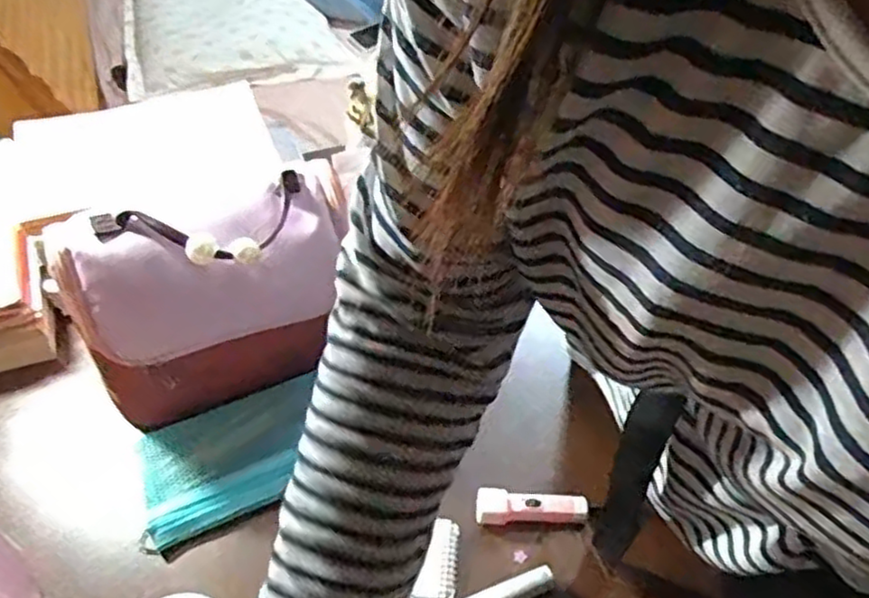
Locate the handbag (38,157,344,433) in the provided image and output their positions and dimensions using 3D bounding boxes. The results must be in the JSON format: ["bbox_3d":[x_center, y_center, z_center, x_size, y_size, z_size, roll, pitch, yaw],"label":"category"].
[{"bbox_3d":[-0.182,0.002,0.627,0.228,0.204,0.088,-20,51,-19],"label":"handbag"}]

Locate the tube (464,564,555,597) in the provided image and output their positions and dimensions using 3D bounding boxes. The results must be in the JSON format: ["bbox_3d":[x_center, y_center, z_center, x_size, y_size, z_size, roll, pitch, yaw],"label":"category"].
[{"bbox_3d":[0.057,0.230,0.558,0.078,0.018,0.017,-17,50,-16],"label":"tube"}]

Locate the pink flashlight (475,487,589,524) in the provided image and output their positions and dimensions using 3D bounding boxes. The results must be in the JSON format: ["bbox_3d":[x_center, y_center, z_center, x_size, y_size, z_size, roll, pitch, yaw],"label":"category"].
[{"bbox_3d":[0.081,0.172,0.599,0.092,0.022,0.023,0,47,-2],"label":"pink flashlight"}]

